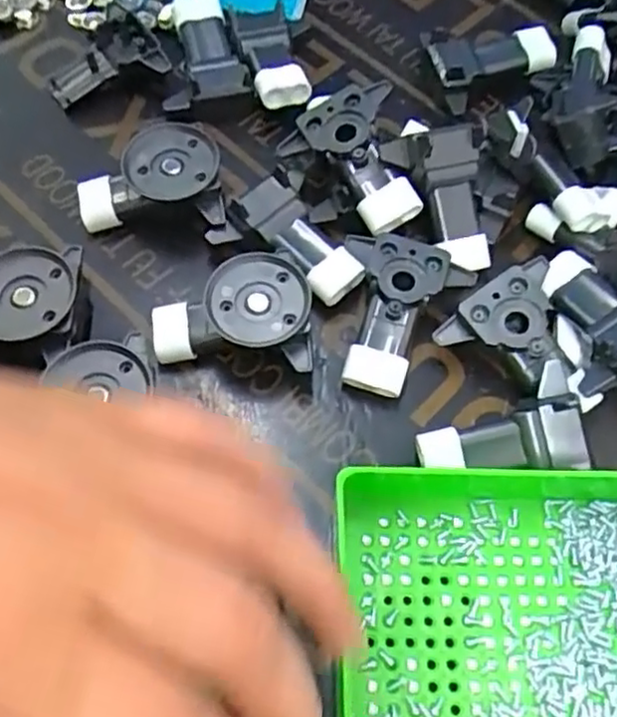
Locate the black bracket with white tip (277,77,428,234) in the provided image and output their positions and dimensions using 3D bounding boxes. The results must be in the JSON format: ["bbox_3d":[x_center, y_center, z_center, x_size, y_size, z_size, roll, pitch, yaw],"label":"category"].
[{"bbox_3d":[0.024,-0.088,0.310,0.045,0.024,0.067,-29,81,-13],"label":"black bracket with white tip"}]

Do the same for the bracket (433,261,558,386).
[{"bbox_3d":[0.084,-0.021,0.291,0.045,0.022,0.047,24,65,9],"label":"bracket"}]

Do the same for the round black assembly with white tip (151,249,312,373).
[{"bbox_3d":[-0.033,-0.019,0.286,0.066,0.024,0.048,2,64,-2],"label":"round black assembly with white tip"}]

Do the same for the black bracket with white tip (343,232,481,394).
[{"bbox_3d":[0.036,-0.018,0.293,0.054,0.016,0.067,15,76,9],"label":"black bracket with white tip"}]

